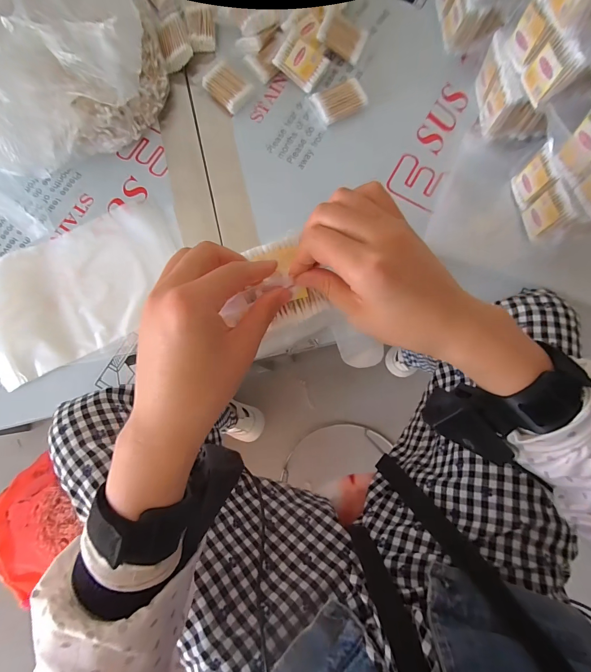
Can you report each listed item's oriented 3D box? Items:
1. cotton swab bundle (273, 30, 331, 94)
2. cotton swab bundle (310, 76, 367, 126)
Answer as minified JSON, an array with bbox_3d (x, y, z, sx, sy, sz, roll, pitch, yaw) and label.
[{"bbox_3d":[0.008,-0.426,0.494,0.074,0.016,0.053,37,108,-7],"label":"cotton swab bundle"},{"bbox_3d":[0.069,-0.365,0.490,0.074,0.016,0.052,-27,81,0],"label":"cotton swab bundle"}]

